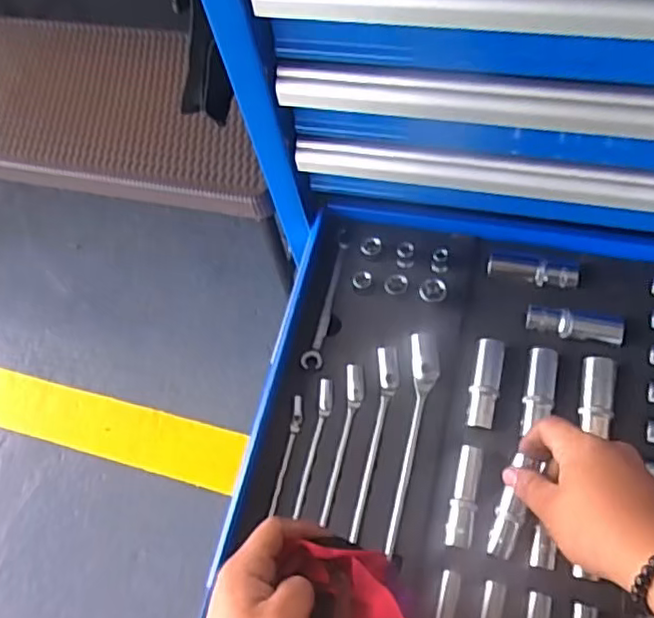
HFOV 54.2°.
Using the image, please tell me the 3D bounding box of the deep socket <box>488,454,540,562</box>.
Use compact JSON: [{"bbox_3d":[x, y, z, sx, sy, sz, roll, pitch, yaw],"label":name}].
[{"bbox_3d":[0.139,0.147,0.477,0.019,0.015,0.076,17,87,10],"label":"deep socket"}]

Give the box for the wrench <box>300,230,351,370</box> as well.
[{"bbox_3d":[0.001,-0.012,0.597,0.018,0.007,0.144,8,65,13],"label":"wrench"}]

